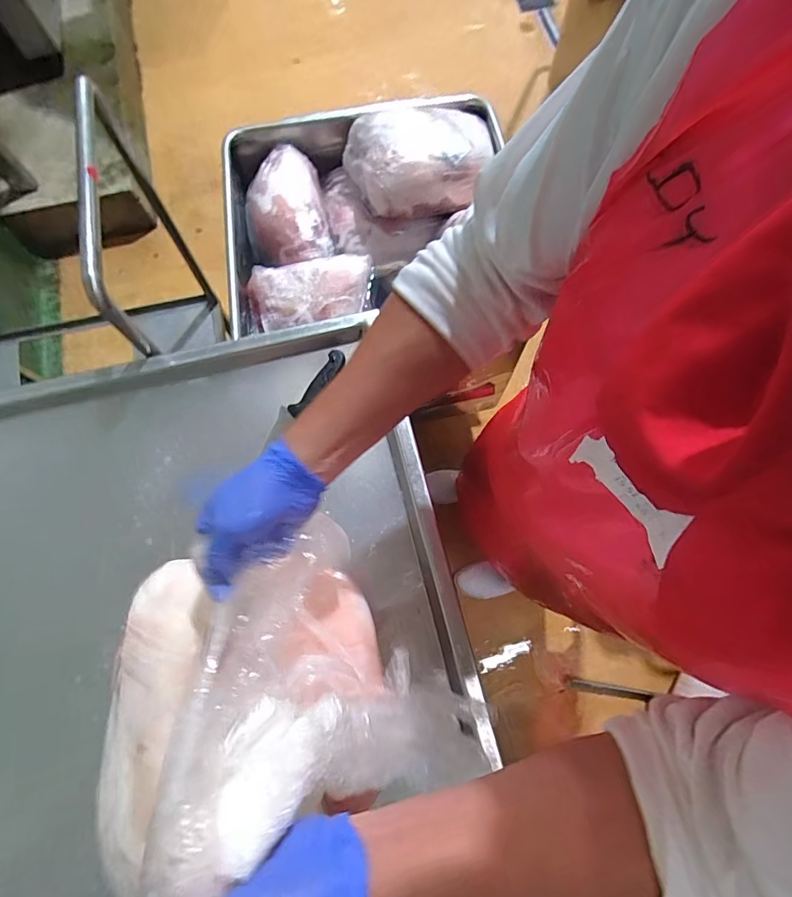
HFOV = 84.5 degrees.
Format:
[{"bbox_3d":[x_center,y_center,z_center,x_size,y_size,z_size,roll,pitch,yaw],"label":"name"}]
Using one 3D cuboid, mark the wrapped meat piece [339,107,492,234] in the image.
[{"bbox_3d":[0.059,-0.694,1.046,0.312,0.132,0.264,-25,76,-4],"label":"wrapped meat piece"}]

